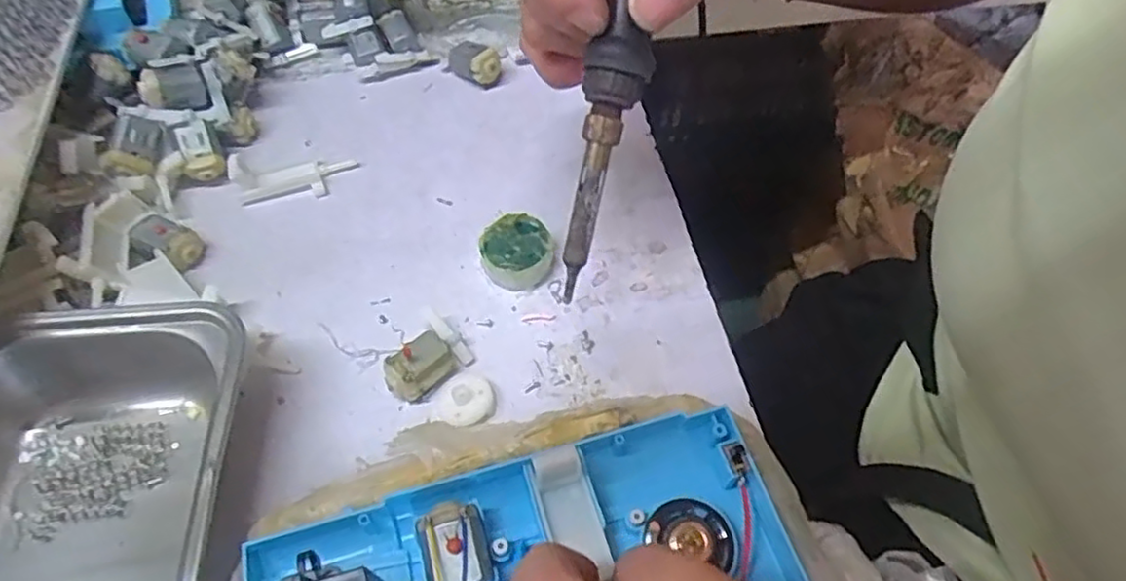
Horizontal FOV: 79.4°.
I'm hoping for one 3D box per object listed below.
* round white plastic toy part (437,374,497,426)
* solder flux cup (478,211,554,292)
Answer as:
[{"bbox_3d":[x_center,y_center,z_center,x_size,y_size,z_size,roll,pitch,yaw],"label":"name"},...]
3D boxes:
[{"bbox_3d":[-0.040,0.045,0.278,0.023,0.006,0.021,2,56,-2],"label":"round white plastic toy part"},{"bbox_3d":[-0.022,-0.017,0.314,0.032,0.017,0.030,2,56,-2],"label":"solder flux cup"}]

